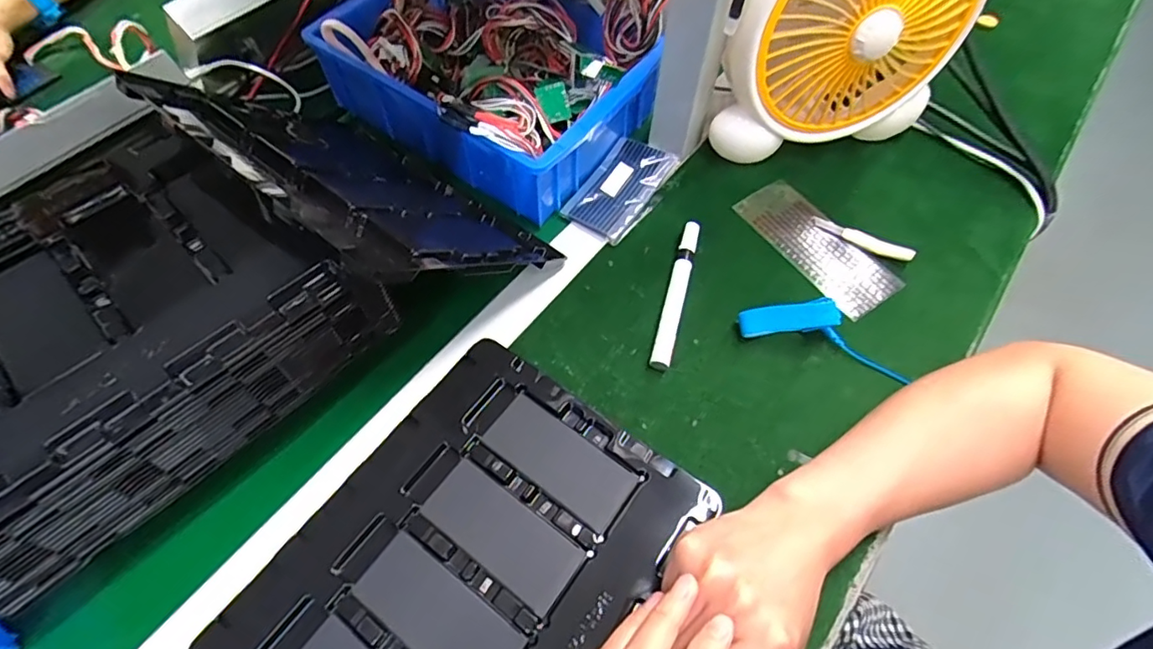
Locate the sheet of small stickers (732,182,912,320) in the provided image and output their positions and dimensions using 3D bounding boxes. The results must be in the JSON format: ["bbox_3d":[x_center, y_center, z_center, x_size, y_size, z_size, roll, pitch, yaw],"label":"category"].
[{"bbox_3d":[0.217,-0.072,0.504,0.061,0.006,0.148,-33,67,-12],"label":"sheet of small stickers"}]

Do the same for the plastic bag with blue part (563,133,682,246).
[{"bbox_3d":[0.041,-0.130,0.520,0.067,0.024,0.108,31,64,16],"label":"plastic bag with blue part"}]

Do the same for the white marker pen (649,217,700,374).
[{"bbox_3d":[0.085,-0.026,0.467,0.015,0.019,0.137,14,61,7],"label":"white marker pen"}]

